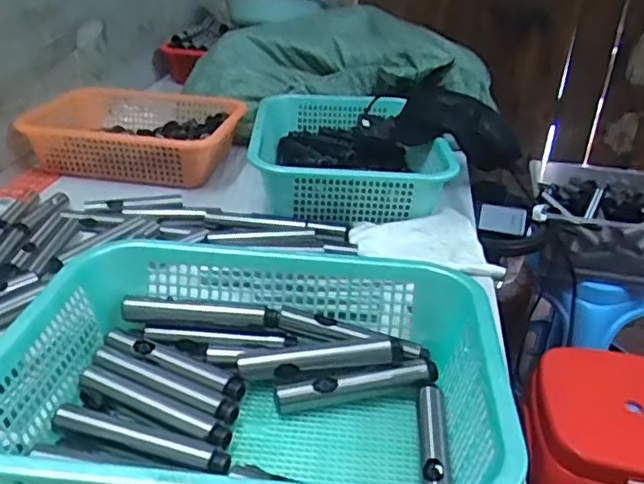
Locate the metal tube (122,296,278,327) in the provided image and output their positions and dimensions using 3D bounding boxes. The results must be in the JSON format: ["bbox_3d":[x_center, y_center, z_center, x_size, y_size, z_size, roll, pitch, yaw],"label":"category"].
[{"bbox_3d":[-0.122,0.072,0.646,0.154,0.028,0.022,5,28,2],"label":"metal tube"}]

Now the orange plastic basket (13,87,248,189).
[{"bbox_3d":[-0.323,-0.192,1.104,0.337,0.071,0.245,7,28,6],"label":"orange plastic basket"}]

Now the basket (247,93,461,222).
[{"bbox_3d":[0.043,-0.148,1.062,0.305,0.089,0.388,2,28,-3],"label":"basket"}]

